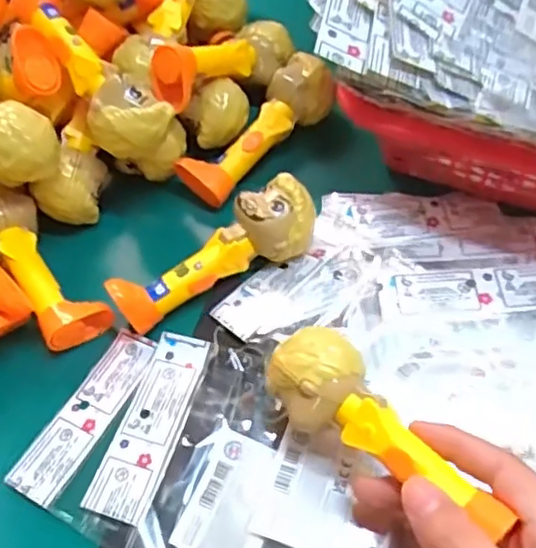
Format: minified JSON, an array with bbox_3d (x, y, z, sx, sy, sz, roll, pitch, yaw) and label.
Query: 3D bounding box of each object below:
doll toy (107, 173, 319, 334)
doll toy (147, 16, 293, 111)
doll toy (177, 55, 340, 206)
[{"bbox_3d":[-0.029,-0.010,0.361,0.119,0.038,0.035,-26,59,-12],"label":"doll toy"},{"bbox_3d":[-0.028,-0.137,0.410,0.033,0.036,0.112,33,43,23],"label":"doll toy"},{"bbox_3d":[-0.006,-0.091,0.409,0.043,0.033,0.111,35,66,24],"label":"doll toy"}]

